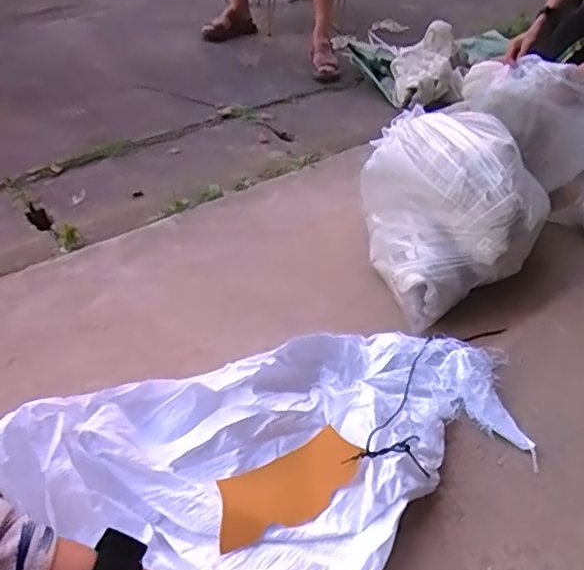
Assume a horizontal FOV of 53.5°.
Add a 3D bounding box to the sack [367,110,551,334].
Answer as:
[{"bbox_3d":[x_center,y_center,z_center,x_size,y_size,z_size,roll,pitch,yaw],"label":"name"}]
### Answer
[{"bbox_3d":[0.343,-0.185,1.295,0.336,0.279,0.478,-7,44,-13],"label":"sack"}]

